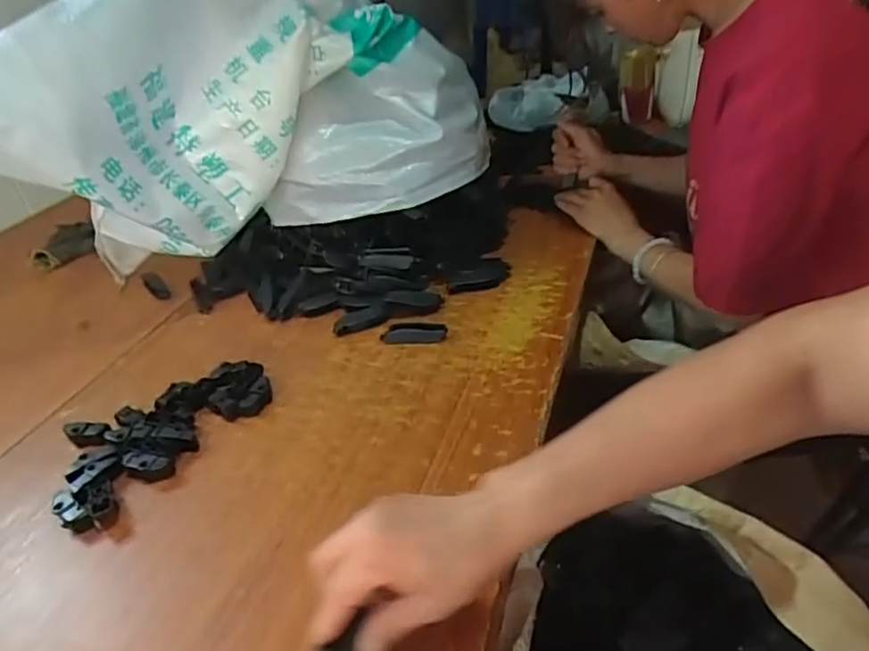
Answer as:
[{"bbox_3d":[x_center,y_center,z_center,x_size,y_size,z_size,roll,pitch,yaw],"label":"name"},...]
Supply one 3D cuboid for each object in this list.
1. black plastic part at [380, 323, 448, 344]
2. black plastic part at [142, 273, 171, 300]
[{"bbox_3d":[-0.023,0.008,0.697,0.074,0.016,0.022,-3,34,4],"label":"black plastic part"},{"bbox_3d":[-0.385,-0.055,0.846,0.067,0.011,0.020,36,50,28],"label":"black plastic part"}]

